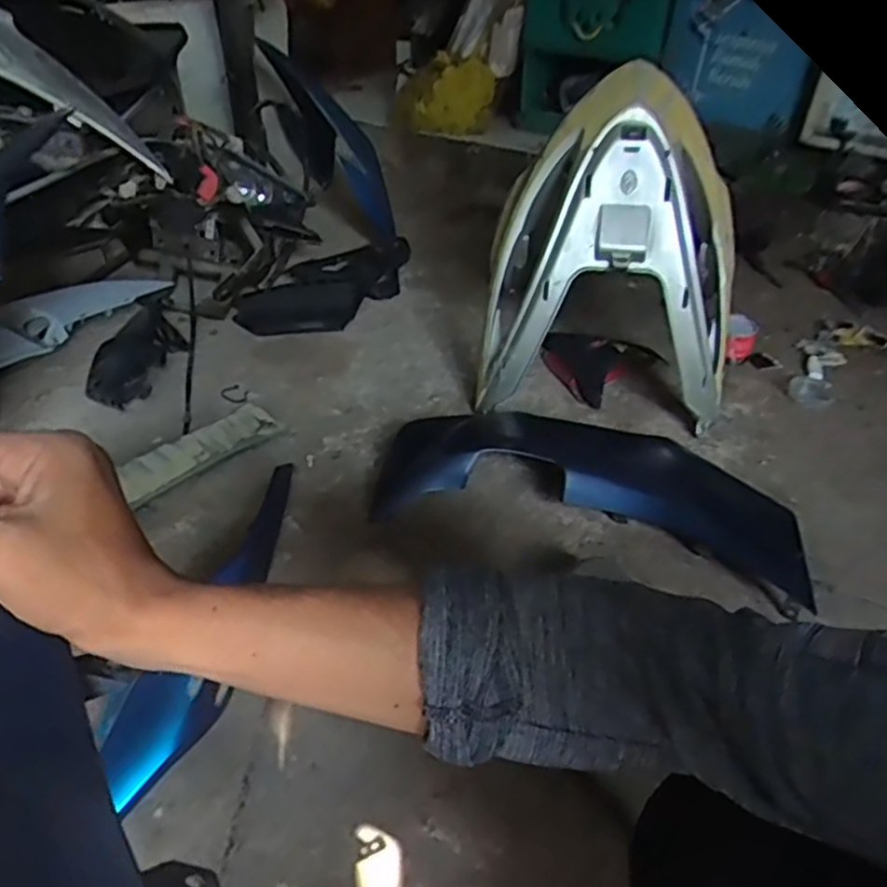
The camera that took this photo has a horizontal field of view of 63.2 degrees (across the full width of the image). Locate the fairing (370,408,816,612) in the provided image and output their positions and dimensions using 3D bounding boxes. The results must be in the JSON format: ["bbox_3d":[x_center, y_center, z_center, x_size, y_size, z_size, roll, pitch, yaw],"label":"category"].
[{"bbox_3d":[0.201,0.052,1.023,0.566,0.084,0.282,13,36,10],"label":"fairing"}]

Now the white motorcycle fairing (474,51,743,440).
[{"bbox_3d":[0.272,-0.282,1.100,0.395,0.454,0.136,11,35,7],"label":"white motorcycle fairing"}]

